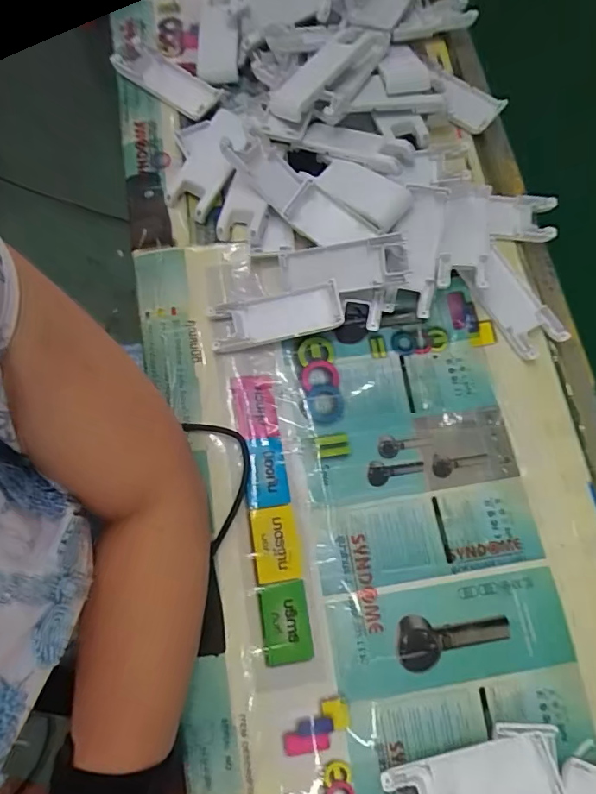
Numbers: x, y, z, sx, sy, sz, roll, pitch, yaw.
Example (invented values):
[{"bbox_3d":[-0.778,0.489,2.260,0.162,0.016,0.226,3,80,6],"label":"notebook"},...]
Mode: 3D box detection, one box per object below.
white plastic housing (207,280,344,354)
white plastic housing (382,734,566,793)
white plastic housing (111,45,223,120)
[{"bbox_3d":[-0.018,-0.064,0.397,0.103,0.025,0.040,-10,74,-3],"label":"white plastic housing"},{"bbox_3d":[0.108,0.244,0.307,0.103,0.022,0.038,-14,74,-4],"label":"white plastic housing"},{"bbox_3d":[-0.124,-0.301,0.466,0.101,0.017,0.038,32,76,9],"label":"white plastic housing"}]

